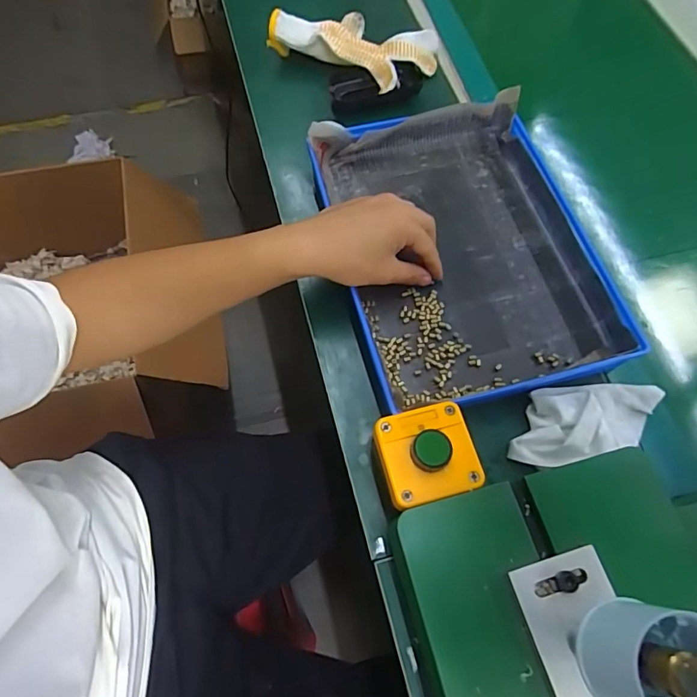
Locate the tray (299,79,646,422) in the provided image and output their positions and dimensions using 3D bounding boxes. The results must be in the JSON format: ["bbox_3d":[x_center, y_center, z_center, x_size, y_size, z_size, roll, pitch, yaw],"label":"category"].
[{"bbox_3d":[0.115,-0.107,0.480,0.250,0.045,0.326,-12,66,-7],"label":"tray"}]

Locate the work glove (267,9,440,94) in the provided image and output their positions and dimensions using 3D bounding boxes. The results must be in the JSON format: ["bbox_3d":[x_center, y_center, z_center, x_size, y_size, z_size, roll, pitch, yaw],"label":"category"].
[{"bbox_3d":[0.013,-0.384,0.607,0.198,0.047,0.127,25,67,9],"label":"work glove"}]

